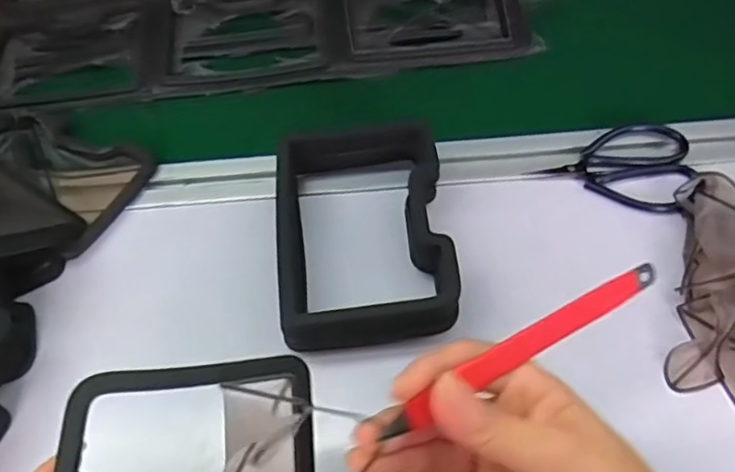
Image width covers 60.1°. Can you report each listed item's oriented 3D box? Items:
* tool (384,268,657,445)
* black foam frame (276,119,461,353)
[{"bbox_3d":[0.067,0.044,0.262,0.140,0.008,0.011,-25,59,-20],"label":"tool"},{"bbox_3d":[-0.002,-0.002,0.414,0.107,0.048,0.152,-7,57,1],"label":"black foam frame"}]

